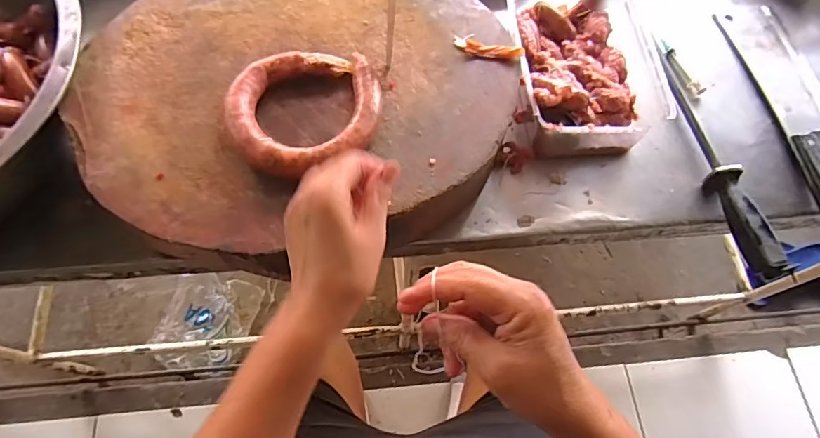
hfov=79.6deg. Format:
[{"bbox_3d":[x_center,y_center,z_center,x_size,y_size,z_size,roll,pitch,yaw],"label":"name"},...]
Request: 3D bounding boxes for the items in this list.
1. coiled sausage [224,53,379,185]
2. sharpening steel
[{"bbox_3d":[-0.101,-0.111,0.481,0.150,0.027,0.134,-26,71,-14],"label":"coiled sausage"},{"bbox_3d":[0.354,-0.075,0.582,0.030,0.035,0.306,-11,68,-8],"label":"sharpening steel"}]

